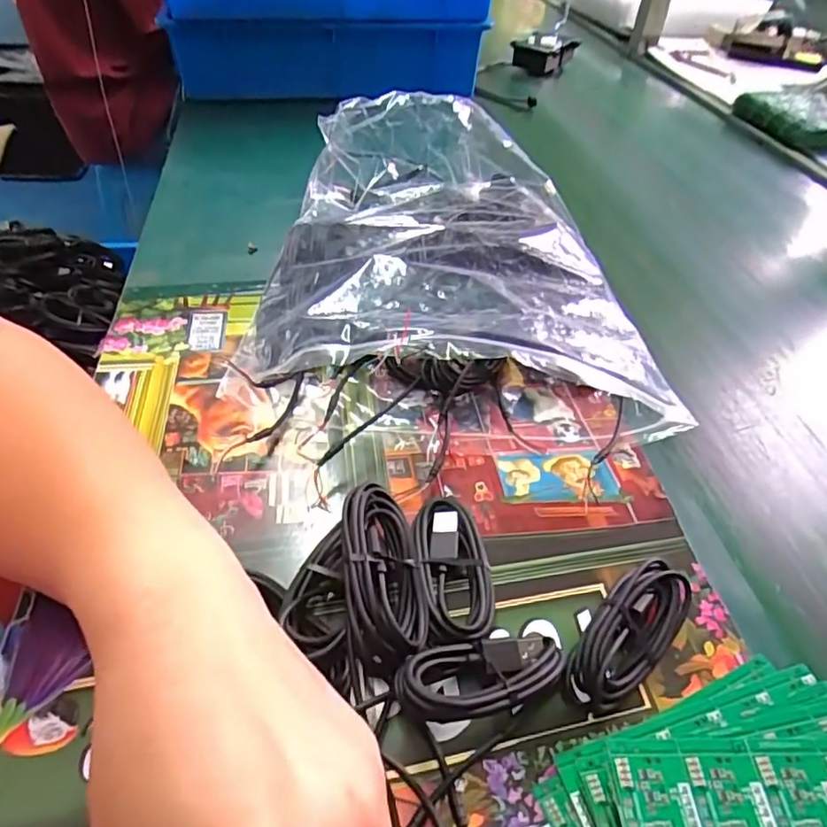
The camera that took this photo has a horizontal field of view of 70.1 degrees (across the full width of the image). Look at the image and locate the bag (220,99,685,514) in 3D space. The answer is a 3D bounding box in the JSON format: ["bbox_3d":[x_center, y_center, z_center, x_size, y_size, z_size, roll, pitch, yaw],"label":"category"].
[{"bbox_3d":[0.009,-0.124,0.429,0.252,0.094,0.364,-5,45,-9],"label":"bag"}]

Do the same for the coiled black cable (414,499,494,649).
[{"bbox_3d":[0.019,0.074,0.279,0.037,0.017,0.075,3,44,-1],"label":"coiled black cable"}]

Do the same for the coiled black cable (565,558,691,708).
[{"bbox_3d":[0.097,0.096,0.260,0.030,0.022,0.076,35,52,28],"label":"coiled black cable"}]

